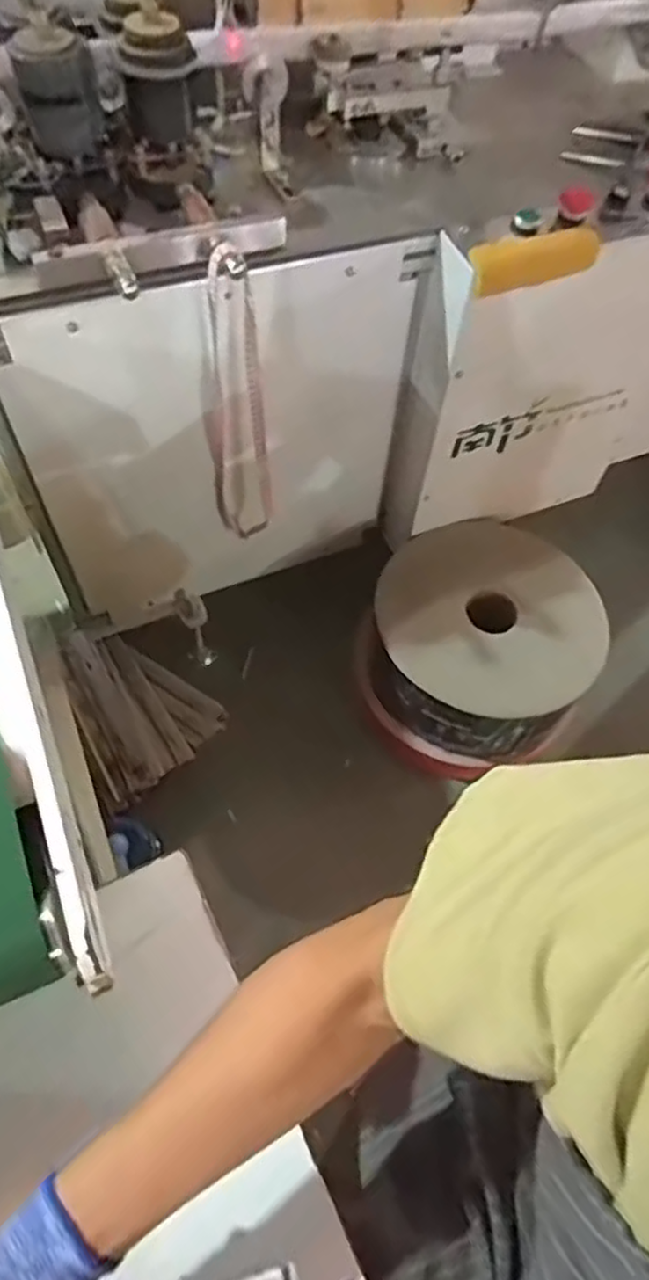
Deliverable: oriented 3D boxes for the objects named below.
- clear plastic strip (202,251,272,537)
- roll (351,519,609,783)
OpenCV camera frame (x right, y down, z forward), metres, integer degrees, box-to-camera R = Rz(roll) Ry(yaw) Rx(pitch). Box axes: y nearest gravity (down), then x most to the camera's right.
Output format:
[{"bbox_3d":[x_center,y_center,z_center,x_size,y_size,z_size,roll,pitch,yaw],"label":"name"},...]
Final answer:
[{"bbox_3d":[-0.101,-0.252,0.787,0.071,0.380,0.040,-3,59,-6],"label":"clear plastic strip"},{"bbox_3d":[0.222,0.009,1.009,0.283,0.190,0.301,2,59,-3],"label":"roll"}]

